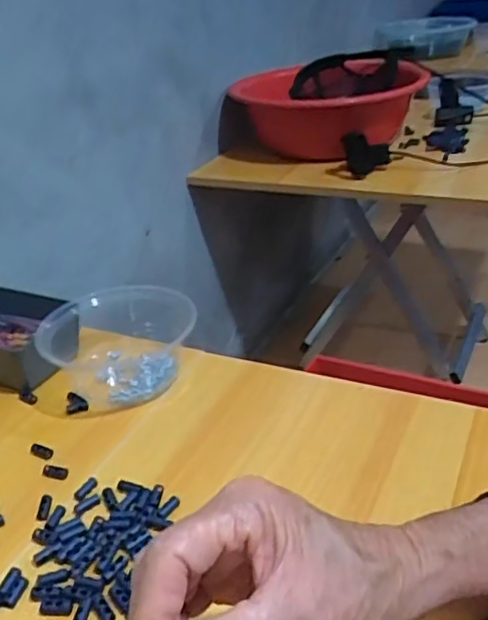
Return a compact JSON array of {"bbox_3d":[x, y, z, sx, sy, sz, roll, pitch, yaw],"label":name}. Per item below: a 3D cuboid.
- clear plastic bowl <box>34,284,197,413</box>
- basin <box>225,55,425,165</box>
[{"bbox_3d":[-0.124,0.029,0.589,0.126,0.060,0.121,-4,30,2],"label":"clear plastic bowl"},{"bbox_3d":[0.141,-0.366,1.173,0.332,0.128,0.363,-4,30,2],"label":"basin"}]

